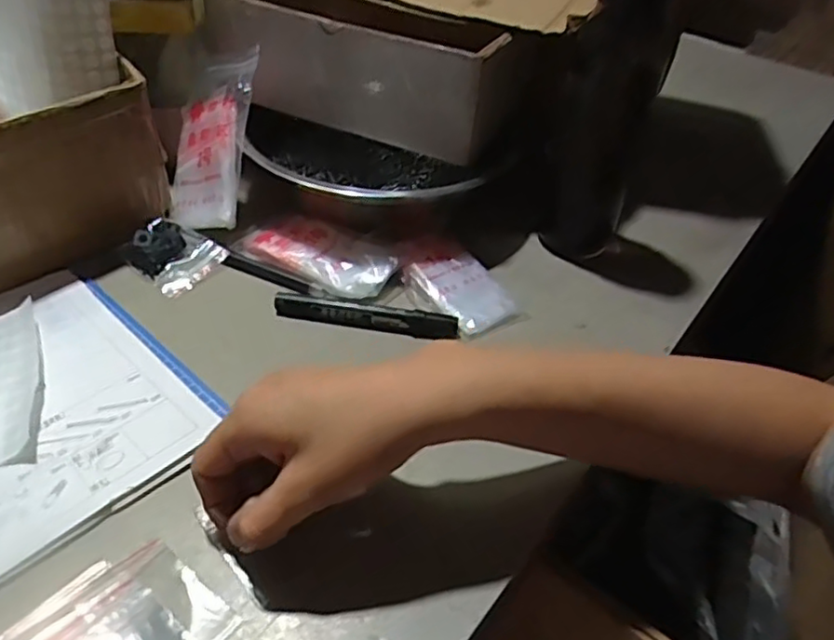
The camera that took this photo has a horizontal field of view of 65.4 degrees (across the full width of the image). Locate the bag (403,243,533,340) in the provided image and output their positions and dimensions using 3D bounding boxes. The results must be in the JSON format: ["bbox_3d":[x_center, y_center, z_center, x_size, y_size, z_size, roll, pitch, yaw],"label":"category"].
[{"bbox_3d":[0.034,-0.026,0.500,0.062,0.017,0.087,-30,52,-33],"label":"bag"}]

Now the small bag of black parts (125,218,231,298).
[{"bbox_3d":[-0.186,-0.051,0.505,0.064,0.025,0.057,26,45,21],"label":"small bag of black parts"}]

